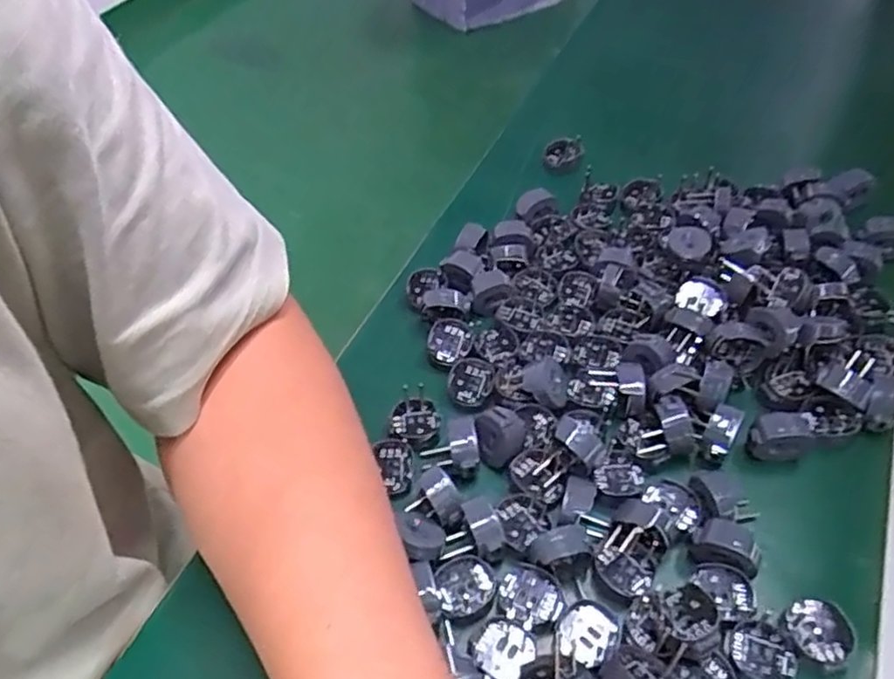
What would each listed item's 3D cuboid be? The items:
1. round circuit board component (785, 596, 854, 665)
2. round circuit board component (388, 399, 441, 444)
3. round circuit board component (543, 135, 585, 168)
[{"bbox_3d":[0.156,0.122,0.290,0.023,0.008,0.026,-29,55,-20],"label":"round circuit board component"},{"bbox_3d":[-0.017,0.043,0.367,0.026,0.007,0.024,-1,51,1],"label":"round circuit board component"},{"bbox_3d":[0.088,-0.142,0.521,0.029,0.016,0.021,7,51,8],"label":"round circuit board component"}]

